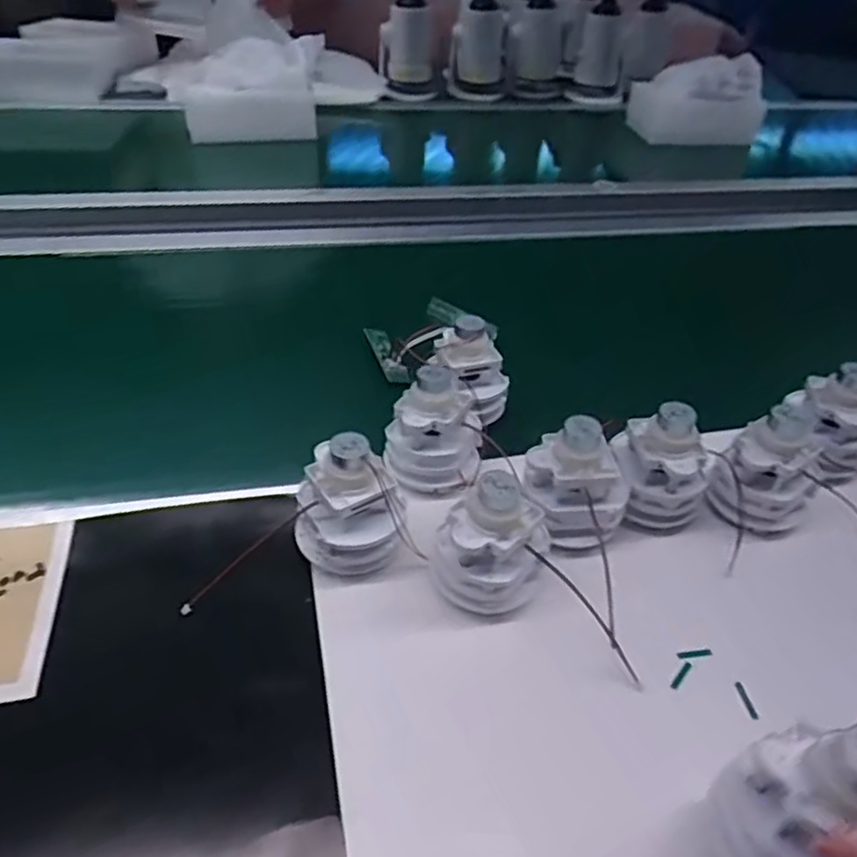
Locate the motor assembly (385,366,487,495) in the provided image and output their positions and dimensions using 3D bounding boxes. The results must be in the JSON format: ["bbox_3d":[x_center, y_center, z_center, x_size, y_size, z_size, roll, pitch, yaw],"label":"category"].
[{"bbox_3d":[0.005,-0.007,0.477,0.066,0.075,0.077,5,41,1],"label":"motor assembly"}]

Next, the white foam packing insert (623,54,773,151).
[{"bbox_3d":[0.459,-0.561,1.145,0.191,0.128,0.128,2,41,-1],"label":"white foam packing insert"}]

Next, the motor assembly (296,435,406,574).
[{"bbox_3d":[-0.049,0.044,0.416,0.069,0.079,0.059,-2,41,-6],"label":"motor assembly"}]

